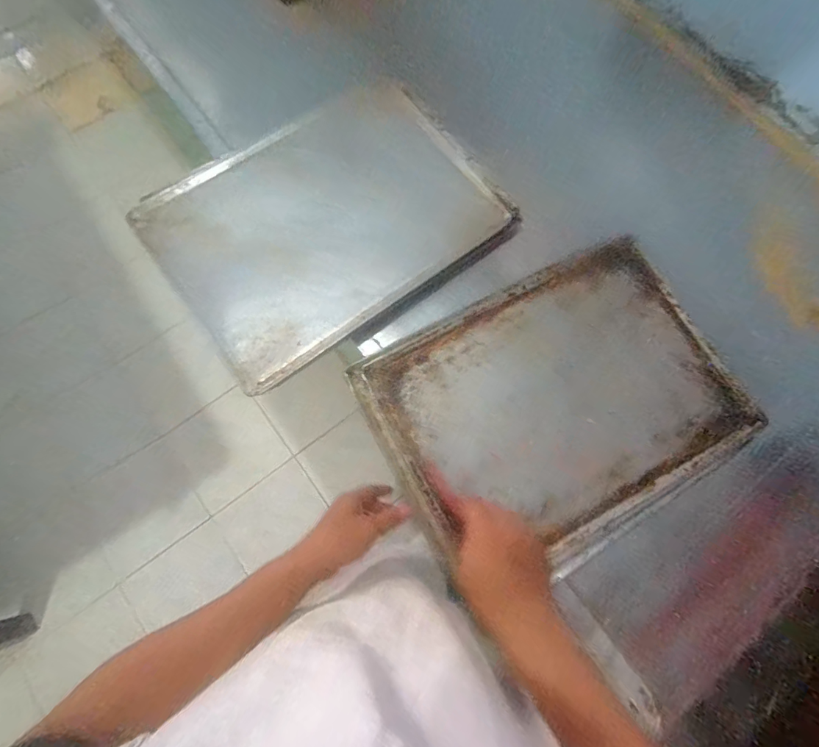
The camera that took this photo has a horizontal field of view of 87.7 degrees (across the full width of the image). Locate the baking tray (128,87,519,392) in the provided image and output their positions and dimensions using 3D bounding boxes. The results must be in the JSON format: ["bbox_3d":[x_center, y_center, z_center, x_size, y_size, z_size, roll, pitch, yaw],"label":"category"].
[{"bbox_3d":[-0.116,-0.226,0.622,0.457,0.031,0.335,-35,80,-8],"label":"baking tray"}]

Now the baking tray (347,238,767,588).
[{"bbox_3d":[0.199,0.039,0.573,0.464,0.024,0.335,-27,79,-6],"label":"baking tray"}]

